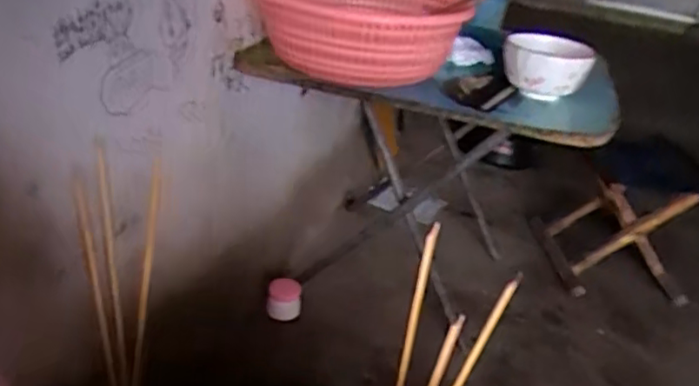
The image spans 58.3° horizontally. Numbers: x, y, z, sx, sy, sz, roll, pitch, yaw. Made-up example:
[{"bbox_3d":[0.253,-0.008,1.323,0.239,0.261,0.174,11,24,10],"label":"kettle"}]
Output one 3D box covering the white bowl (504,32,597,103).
[{"bbox_3d":[0.308,-0.192,0.972,0.116,0.078,0.125,6,27,-3],"label":"white bowl"}]

